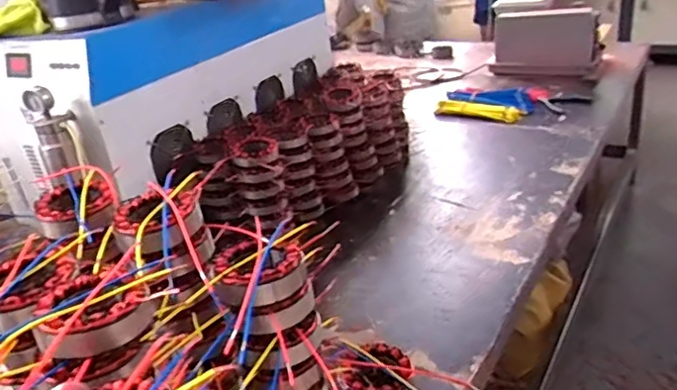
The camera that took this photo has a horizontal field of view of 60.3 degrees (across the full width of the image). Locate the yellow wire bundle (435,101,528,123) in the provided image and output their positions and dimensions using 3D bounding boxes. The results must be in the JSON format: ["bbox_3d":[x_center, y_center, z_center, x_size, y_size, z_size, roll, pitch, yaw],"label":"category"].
[{"bbox_3d":[0.381,-0.225,1.592,0.247,0.043,0.052,7,28,26],"label":"yellow wire bundle"}]

